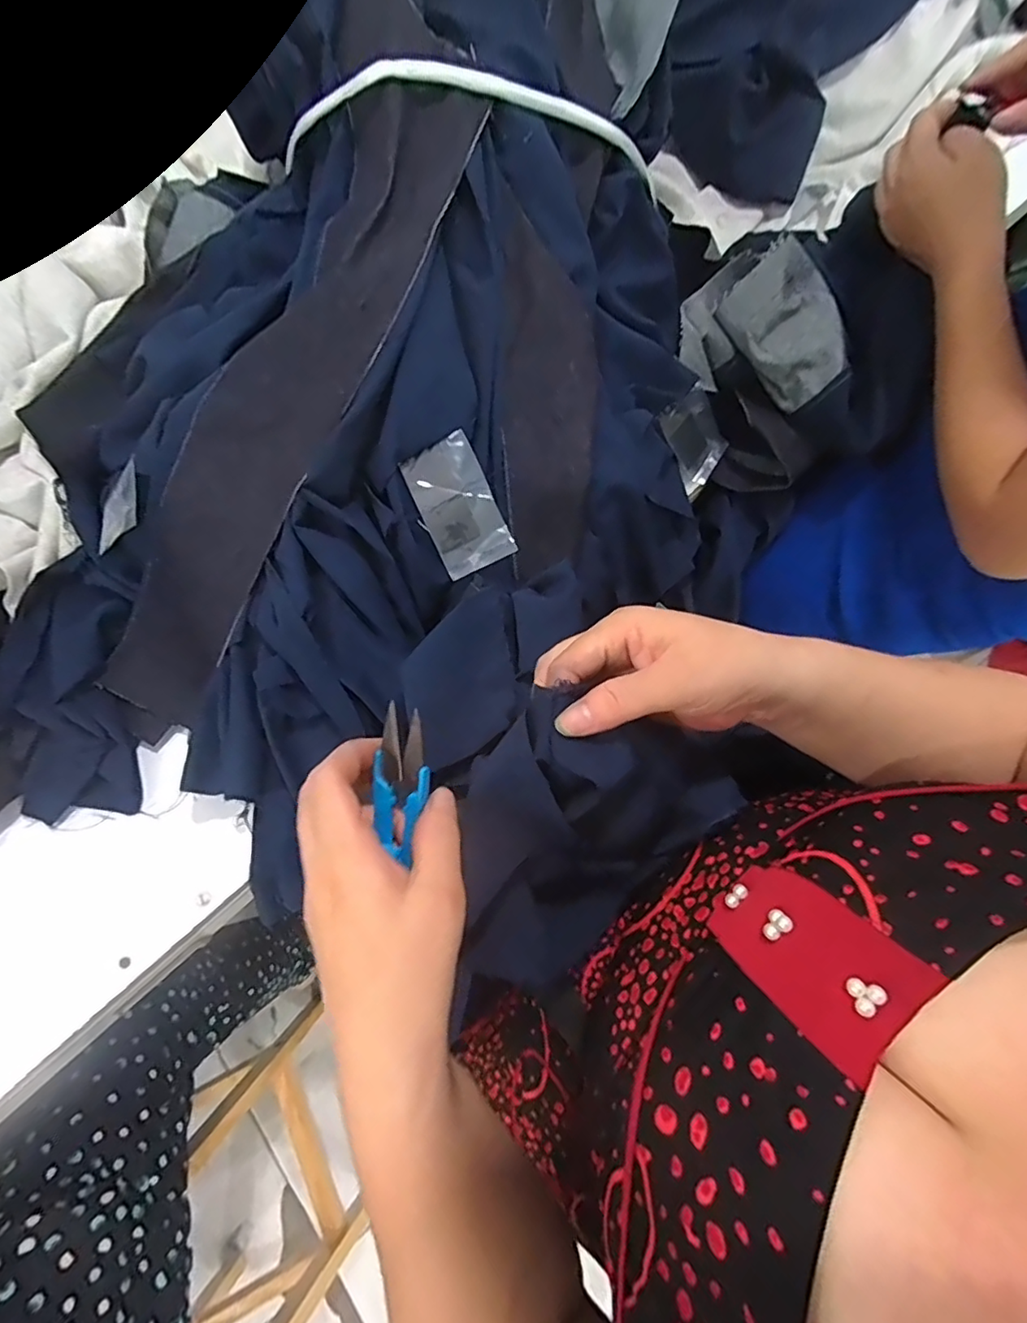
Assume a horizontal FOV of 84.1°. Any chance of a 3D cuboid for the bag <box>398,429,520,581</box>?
[{"bbox_3d":[-0.039,-0.110,0.405,0.052,0.006,0.090,-26,99,-4],"label":"bag"}]

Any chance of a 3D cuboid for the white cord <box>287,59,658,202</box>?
[{"bbox_3d":[-0.027,-0.388,0.413,0.285,0.074,0.020,-3,72,-3],"label":"white cord"}]

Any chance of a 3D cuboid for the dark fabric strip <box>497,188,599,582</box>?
[{"bbox_3d":[0.026,-0.194,0.417,0.071,0.024,0.248,-2,94,-3],"label":"dark fabric strip"}]

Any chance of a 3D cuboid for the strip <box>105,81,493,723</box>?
[{"bbox_3d":[-0.168,-0.166,0.408,0.100,0.057,0.496,36,102,9],"label":"strip"}]

